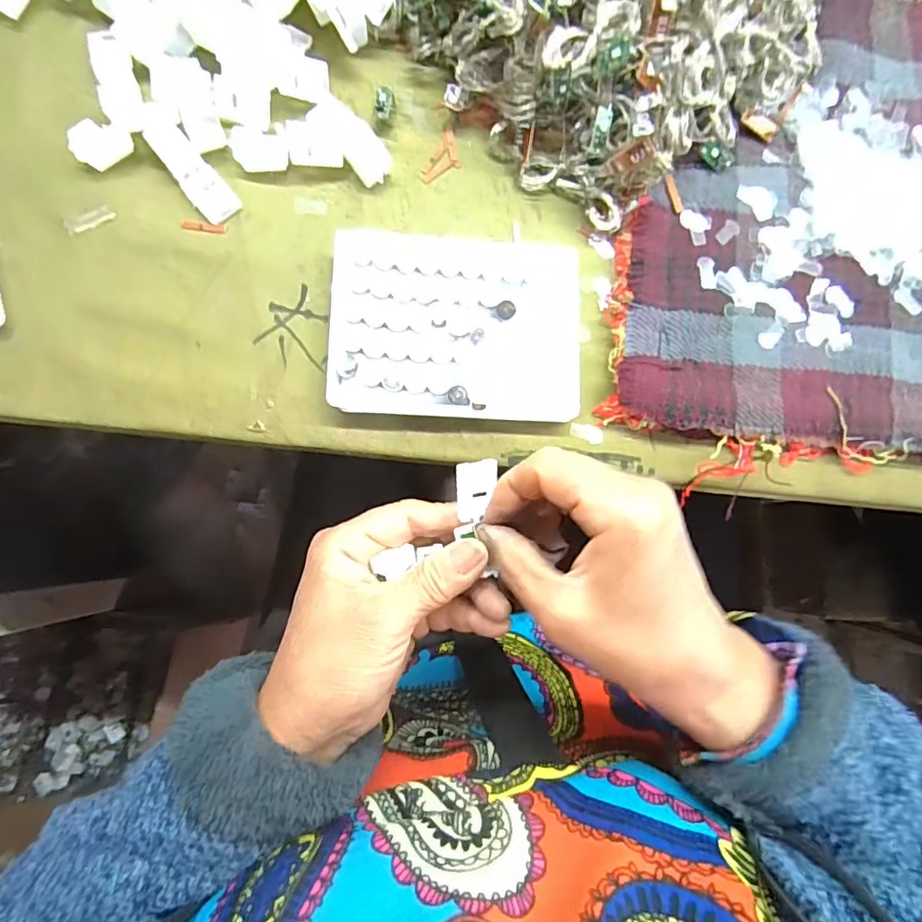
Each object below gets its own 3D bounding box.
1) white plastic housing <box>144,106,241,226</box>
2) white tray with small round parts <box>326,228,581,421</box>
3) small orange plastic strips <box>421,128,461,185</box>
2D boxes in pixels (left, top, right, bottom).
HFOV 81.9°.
[{"bbox_3d":[-0.144,-0.156,0.280,0.020,0.011,0.064,-37,88,-8],"label":"white plastic housing"},{"bbox_3d":[-0.002,-0.072,0.283,0.129,0.015,0.099,2,83,-5],"label":"white tray with small round parts"},{"bbox_3d":[-0.009,-0.174,0.306,0.016,0.004,0.036,28,82,-1],"label":"small orange plastic strips"}]

